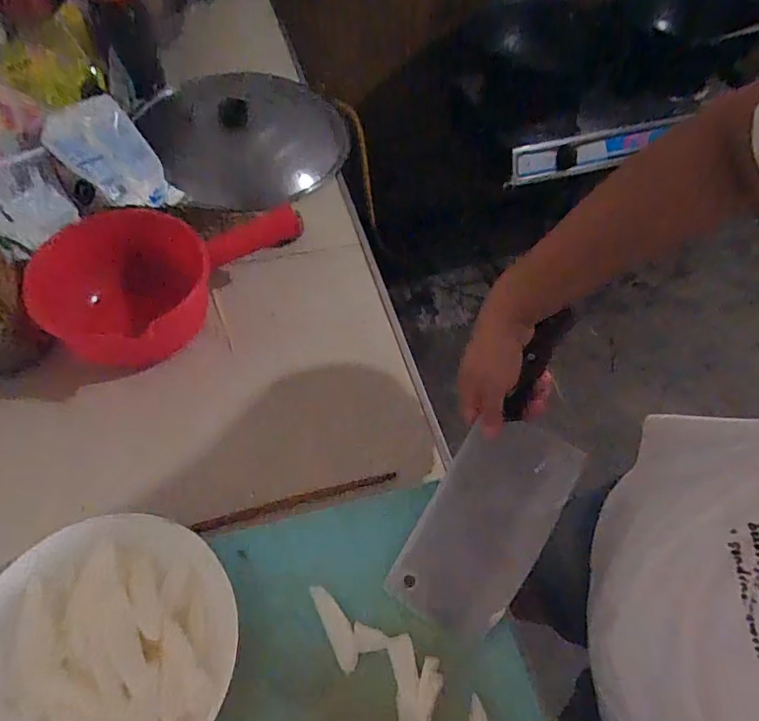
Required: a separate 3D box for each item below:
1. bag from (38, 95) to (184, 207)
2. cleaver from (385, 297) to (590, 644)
[{"bbox_3d":[-0.333,-0.249,0.647,0.111,0.096,0.113,41,63,20],"label":"bag"},{"bbox_3d":[0.111,0.099,0.448,0.099,0.026,0.269,26,85,12],"label":"cleaver"}]

